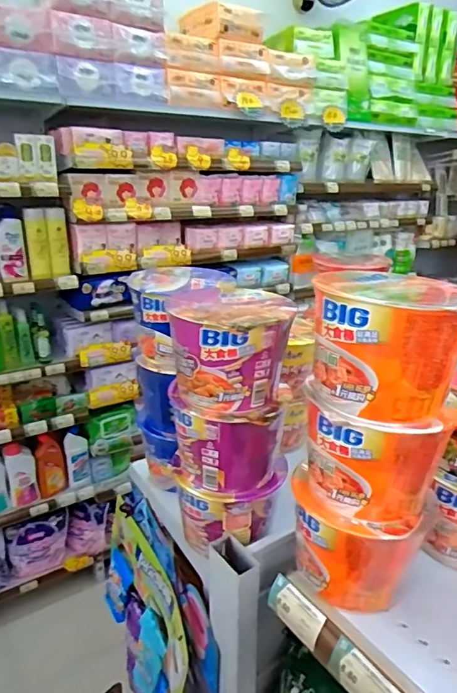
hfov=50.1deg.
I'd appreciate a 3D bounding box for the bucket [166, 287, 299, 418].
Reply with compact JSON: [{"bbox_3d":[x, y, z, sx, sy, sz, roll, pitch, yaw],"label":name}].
[{"bbox_3d":[0.006,0.002,0.557,0.126,0.109,0.142,6,21,11],"label":"bucket"}]

